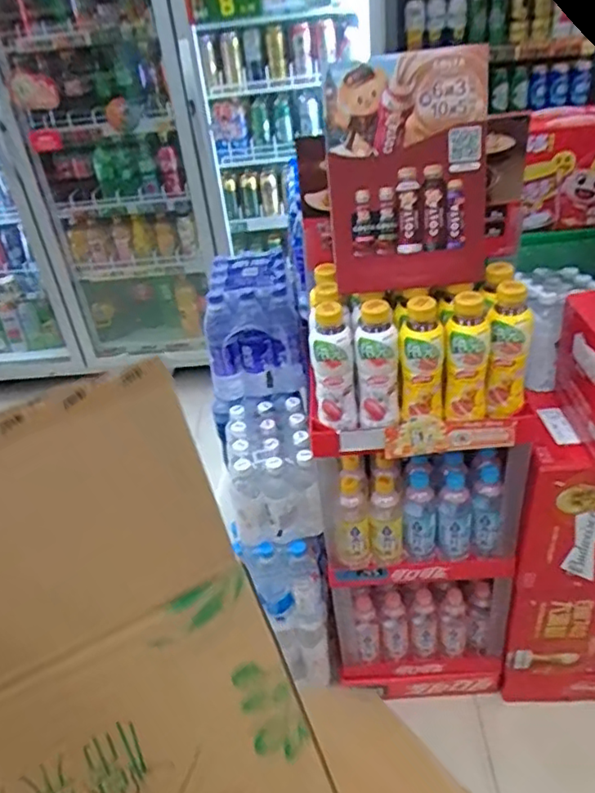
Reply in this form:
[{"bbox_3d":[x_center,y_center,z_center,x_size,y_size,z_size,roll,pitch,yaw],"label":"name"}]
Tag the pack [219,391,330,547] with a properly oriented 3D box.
[{"bbox_3d":[-0.055,0.135,1.215,0.172,0.176,0.276,-11,30,-6],"label":"pack"}]

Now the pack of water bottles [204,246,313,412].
[{"bbox_3d":[-0.096,-0.148,1.274,0.186,0.236,0.203,-9,30,-2],"label":"pack of water bottles"}]

